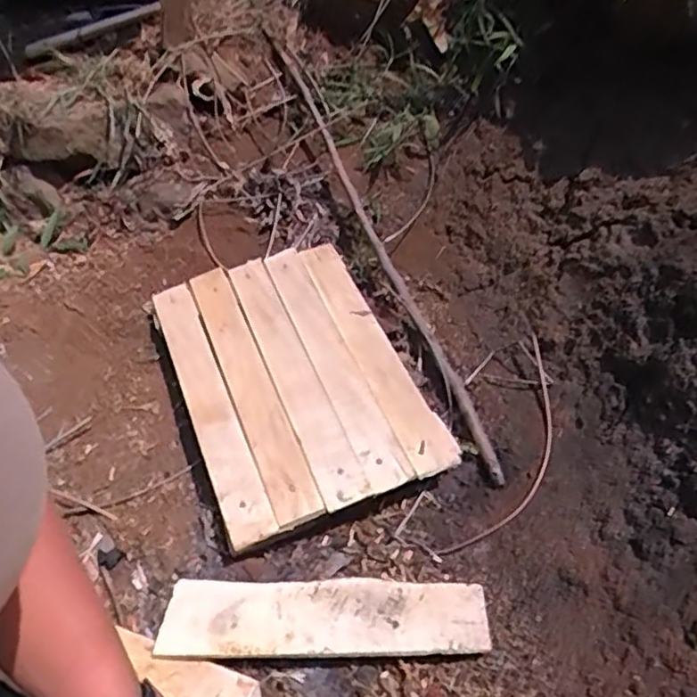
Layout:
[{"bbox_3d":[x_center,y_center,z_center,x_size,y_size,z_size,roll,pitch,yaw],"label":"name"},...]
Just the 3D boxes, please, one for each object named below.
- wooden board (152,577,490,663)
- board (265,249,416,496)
[{"bbox_3d":[-0.028,0.264,0.654,0.315,0.014,0.086,-3,33,4],"label":"wooden board"},{"bbox_3d":[-0.028,0.007,0.861,0.052,0.013,0.430,-18,48,-11],"label":"board"}]

